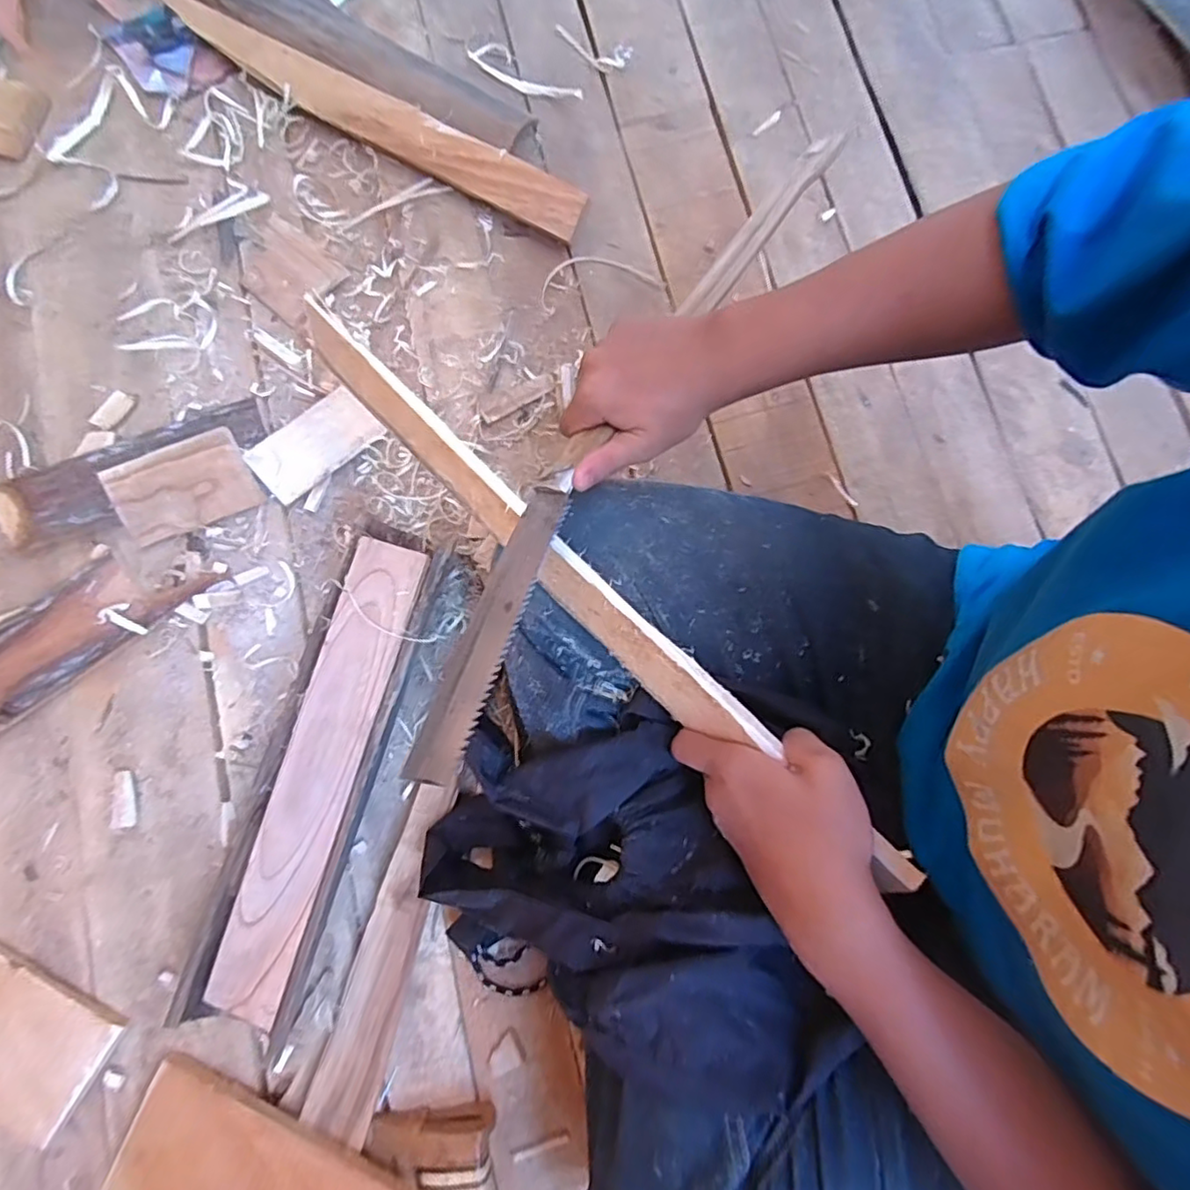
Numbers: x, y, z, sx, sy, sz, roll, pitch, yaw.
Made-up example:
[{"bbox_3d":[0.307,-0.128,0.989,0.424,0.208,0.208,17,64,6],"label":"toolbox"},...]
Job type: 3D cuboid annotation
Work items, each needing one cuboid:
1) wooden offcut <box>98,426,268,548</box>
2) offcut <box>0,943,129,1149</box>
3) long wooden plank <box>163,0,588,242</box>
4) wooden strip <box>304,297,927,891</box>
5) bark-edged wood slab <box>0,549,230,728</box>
[{"bbox_3d":[-0.382,-0.101,0.570,0.122,0.009,0.075,-21,112,-3],"label":"wooden offcut"},{"bbox_3d":[-0.458,0.358,0.489,0.132,0.019,0.094,28,80,4],"label":"offcut"},{"bbox_3d":[-0.240,-0.513,0.654,0.522,0.046,0.053,29,80,5],"label":"long wooden plank"},{"bbox_3d":[-0.015,-0.011,0.392,0.512,0.037,0.029,44,81,10],"label":"wooden strip"},{"bbox_3d":[-0.499,0.048,0.552,0.303,0.023,0.084,-38,82,-8],"label":"bark-edged wood slab"}]

